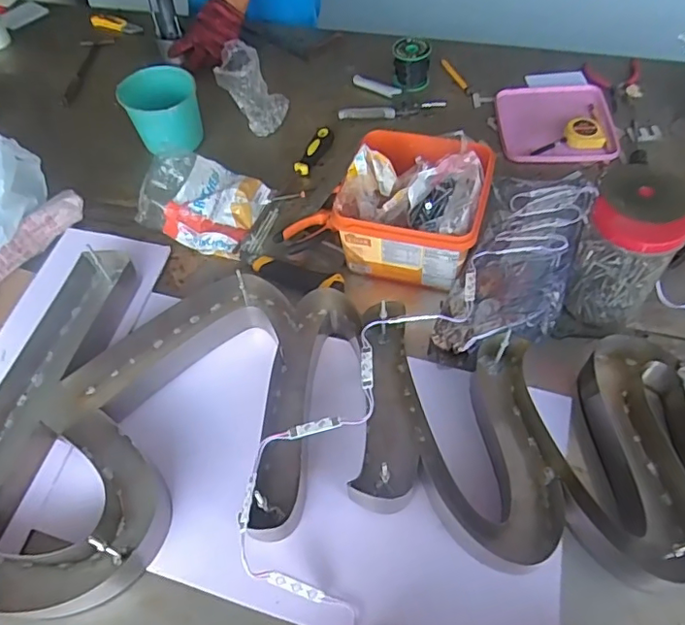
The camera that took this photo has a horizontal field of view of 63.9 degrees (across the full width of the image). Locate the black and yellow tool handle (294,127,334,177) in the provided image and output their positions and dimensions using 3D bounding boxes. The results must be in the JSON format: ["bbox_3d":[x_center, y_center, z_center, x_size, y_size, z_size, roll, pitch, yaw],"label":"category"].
[{"bbox_3d":[-0.046,-0.285,0.944,0.025,0.027,0.123,18,59,16],"label":"black and yellow tool handle"}]

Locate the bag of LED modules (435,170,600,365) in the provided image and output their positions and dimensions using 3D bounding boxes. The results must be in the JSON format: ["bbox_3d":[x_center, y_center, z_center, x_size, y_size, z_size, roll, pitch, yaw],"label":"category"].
[{"bbox_3d":[0.232,-0.074,0.723,0.137,0.106,0.324,21,59,17],"label":"bag of LED modules"}]

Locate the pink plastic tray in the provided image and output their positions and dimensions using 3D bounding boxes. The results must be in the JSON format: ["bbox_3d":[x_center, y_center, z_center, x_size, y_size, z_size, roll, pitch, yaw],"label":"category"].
[{"bbox_3d":[0.374,-0.340,0.963,0.193,0.021,0.219,1,55,5],"label":"pink plastic tray"}]

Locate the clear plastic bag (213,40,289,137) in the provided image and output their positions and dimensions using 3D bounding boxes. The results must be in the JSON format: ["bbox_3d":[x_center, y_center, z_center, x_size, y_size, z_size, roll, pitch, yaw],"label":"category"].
[{"bbox_3d":[-0.160,-0.397,0.973,0.097,0.116,0.103,5,56,8],"label":"clear plastic bag"}]

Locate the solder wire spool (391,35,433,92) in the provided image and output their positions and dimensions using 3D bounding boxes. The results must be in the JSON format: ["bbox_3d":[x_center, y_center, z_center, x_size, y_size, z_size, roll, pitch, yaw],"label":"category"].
[{"bbox_3d":[0.129,-0.468,1.031,0.067,0.064,0.073,1,55,5],"label":"solder wire spool"}]

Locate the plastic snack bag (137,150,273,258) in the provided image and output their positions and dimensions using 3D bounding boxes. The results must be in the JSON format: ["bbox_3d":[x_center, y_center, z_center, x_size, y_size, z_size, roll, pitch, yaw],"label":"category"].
[{"bbox_3d":[-0.222,-0.177,0.844,0.177,0.076,0.150,14,57,13],"label":"plastic snack bag"}]

